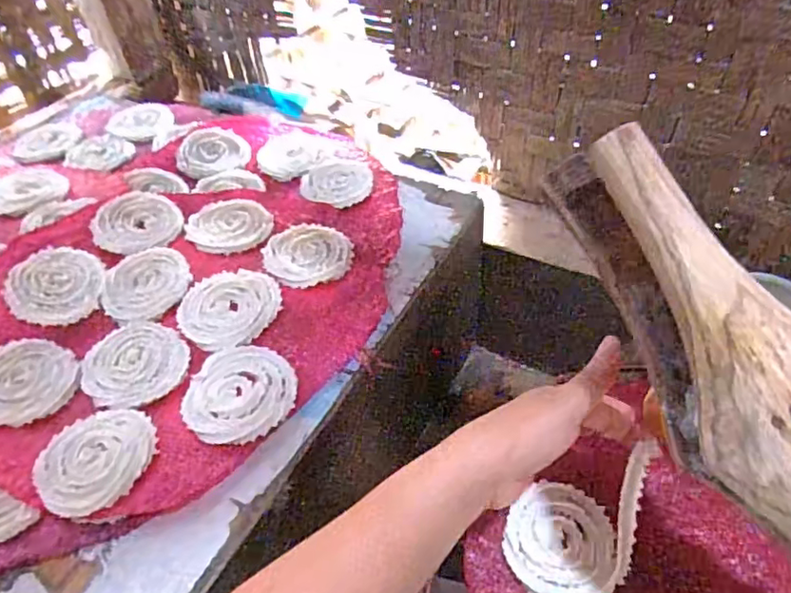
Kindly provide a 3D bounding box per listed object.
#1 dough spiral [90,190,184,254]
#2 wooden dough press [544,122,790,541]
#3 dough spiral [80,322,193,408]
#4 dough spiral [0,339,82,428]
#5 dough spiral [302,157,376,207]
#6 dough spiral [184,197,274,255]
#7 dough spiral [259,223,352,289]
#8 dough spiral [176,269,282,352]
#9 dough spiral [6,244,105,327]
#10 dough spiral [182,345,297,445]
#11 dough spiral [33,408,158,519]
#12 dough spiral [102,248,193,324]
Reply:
[{"bbox_3d":[-0.254,-0.078,0.579,0.080,0.006,0.085,-18,48,-13],"label":"dough spiral"},{"bbox_3d":[0.152,0.053,0.244,0.057,0.062,0.277,-23,72,-19],"label":"wooden dough press"},{"bbox_3d":[-0.207,0.050,0.466,0.075,0.005,0.084,-34,53,-25],"label":"dough spiral"},{"bbox_3d":[-0.291,0.067,0.460,0.074,0.012,0.075,-2,46,2],"label":"dough spiral"},{"bbox_3d":[-0.063,-0.126,0.640,0.077,0.004,0.081,-2,46,2],"label":"dough spiral"},{"bbox_3d":[-0.162,-0.067,0.582,0.080,0.019,0.086,-21,52,-18],"label":"dough spiral"},{"bbox_3d":[-0.083,-0.042,0.546,0.079,0.006,0.080,-2,46,2],"label":"dough spiral"},{"bbox_3d":[-0.138,0.009,0.495,0.077,0.008,0.082,-2,46,2],"label":"dough spiral"},{"bbox_3d":[-0.297,-0.010,0.516,0.089,0.011,0.074,33,57,30],"label":"dough spiral"},{"bbox_3d":[-0.116,0.072,0.443,0.078,0.007,0.078,-2,46,2],"label":"dough spiral"},{"bbox_3d":[-0.211,0.114,0.415,0.075,0.011,0.078,-2,46,2],"label":"dough spiral"},{"bbox_3d":[-0.221,-0.012,0.522,0.075,0.013,0.088,-26,50,-20],"label":"dough spiral"}]

